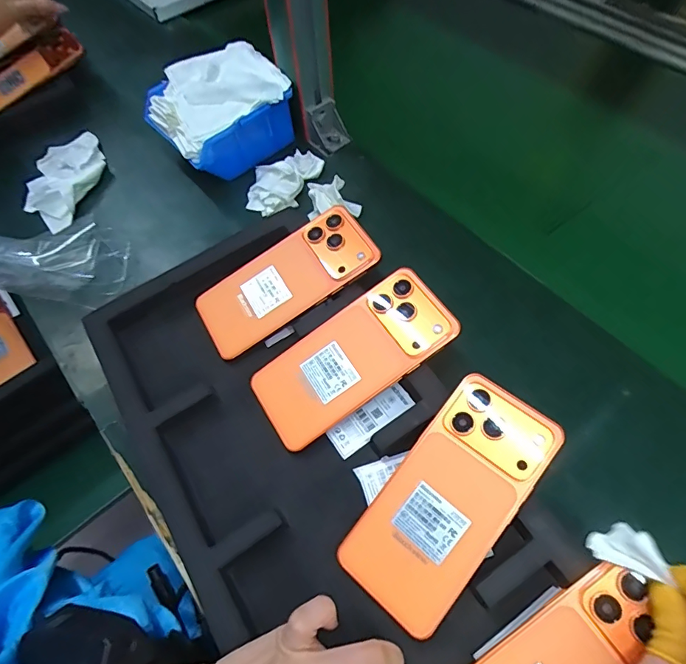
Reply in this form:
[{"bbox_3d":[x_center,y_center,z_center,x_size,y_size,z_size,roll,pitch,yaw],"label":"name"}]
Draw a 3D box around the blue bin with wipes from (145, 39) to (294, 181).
[{"bbox_3d":[-0.140,-0.249,0.516,0.139,0.082,0.122,-33,64,-15],"label":"blue bin with wipes"}]

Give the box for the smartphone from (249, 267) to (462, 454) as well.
[{"bbox_3d":[0.007,0.020,0.361,0.161,0.010,0.076,-36,62,0],"label":"smartphone"}]

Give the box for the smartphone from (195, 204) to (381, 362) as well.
[{"bbox_3d":[-0.051,-0.047,0.408,0.164,0.013,0.075,-34,62,-1],"label":"smartphone"}]

